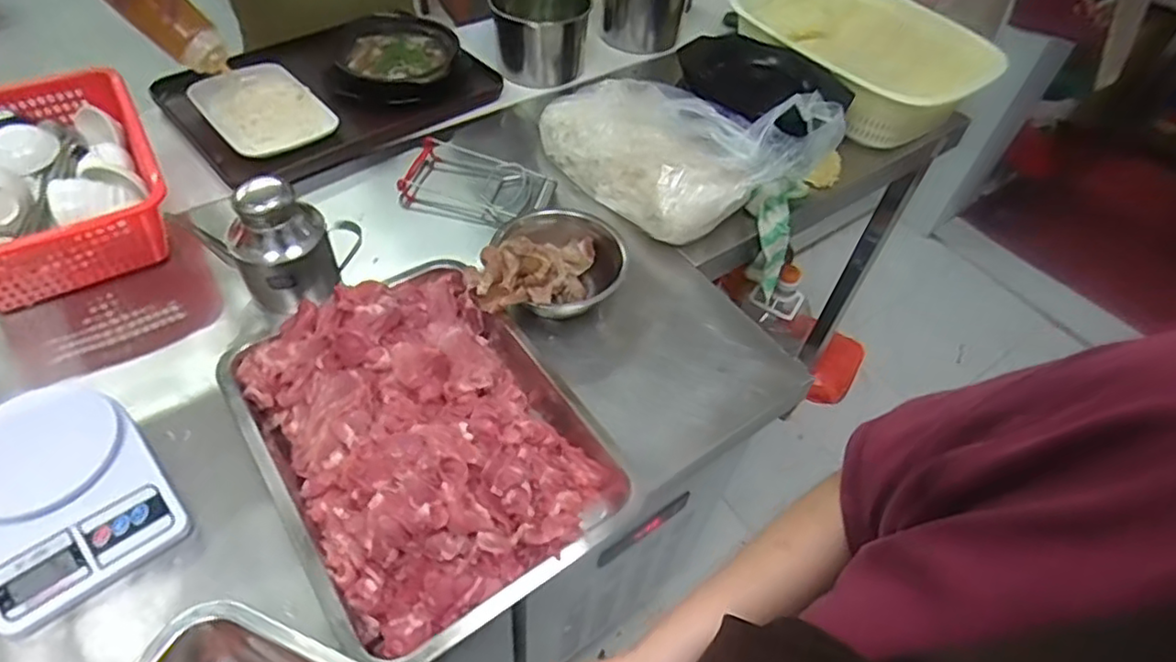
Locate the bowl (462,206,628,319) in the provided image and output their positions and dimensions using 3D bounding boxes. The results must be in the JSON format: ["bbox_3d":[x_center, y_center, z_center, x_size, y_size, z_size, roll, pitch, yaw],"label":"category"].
[{"bbox_3d":[-0.046,-0.076,0.720,0.167,0.110,0.131,-9,51,-12],"label":"bowl"}]

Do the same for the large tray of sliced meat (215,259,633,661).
[{"bbox_3d":[-0.144,0.082,0.585,0.252,0.086,0.327,-29,58,-25],"label":"large tray of sliced meat"}]

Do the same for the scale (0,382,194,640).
[{"bbox_3d":[-0.429,0.129,0.542,0.135,0.046,0.184,-34,60,-28],"label":"scale"}]

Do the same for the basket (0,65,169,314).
[{"bbox_3d":[-0.581,-0.152,0.710,0.218,0.097,0.260,-25,56,-23],"label":"basket"}]

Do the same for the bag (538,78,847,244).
[{"bbox_3d":[0.098,-0.215,0.828,0.345,0.174,0.167,23,52,14],"label":"bag"}]

